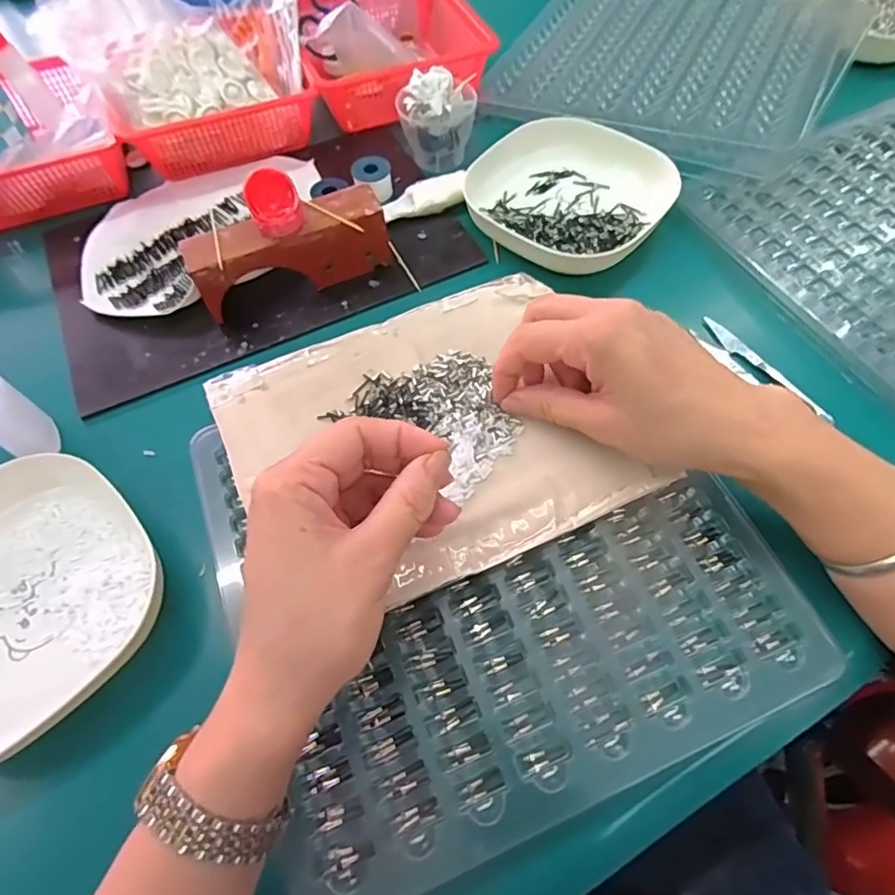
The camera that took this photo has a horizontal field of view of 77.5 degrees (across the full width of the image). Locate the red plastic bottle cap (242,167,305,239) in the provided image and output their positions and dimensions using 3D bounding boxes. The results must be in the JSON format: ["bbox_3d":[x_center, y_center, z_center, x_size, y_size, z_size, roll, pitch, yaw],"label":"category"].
[{"bbox_3d":[-0.110,-0.156,0.356,0.031,0.029,0.027,-19,61,-9],"label":"red plastic bottle cap"}]

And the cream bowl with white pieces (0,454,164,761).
[{"bbox_3d":[-0.227,0.077,0.285,0.137,0.028,0.133,40,69,22],"label":"cream bowl with white pieces"}]

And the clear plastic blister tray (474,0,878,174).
[{"bbox_3d":[0.203,-0.362,0.502,0.278,0.027,0.293,26,64,16],"label":"clear plastic blister tray"}]

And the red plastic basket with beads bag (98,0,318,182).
[{"bbox_3d":[-0.195,-0.313,0.470,0.162,0.080,0.138,-18,61,-8],"label":"red plastic basket with beads bag"}]

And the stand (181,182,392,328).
[{"bbox_3d":[-0.107,-0.134,0.389,0.131,0.052,0.032,-21,61,-10],"label":"stand"}]

